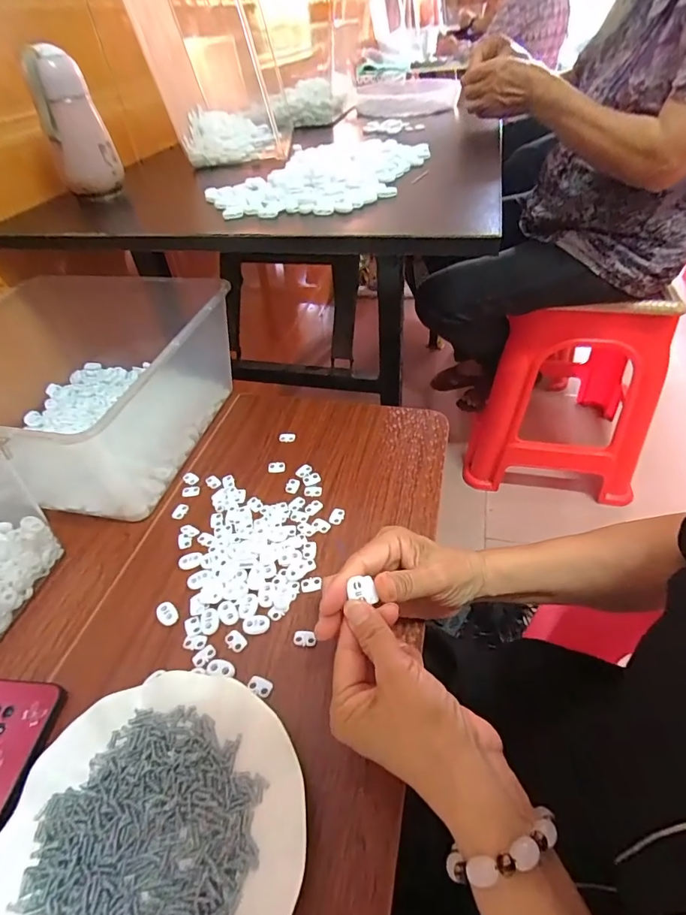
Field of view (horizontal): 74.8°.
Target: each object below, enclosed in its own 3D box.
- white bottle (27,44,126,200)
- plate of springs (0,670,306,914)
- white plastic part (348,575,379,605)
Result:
[{"bbox_3d":[-0.329,-0.408,0.554,0.069,0.143,0.053,-22,47,-17],"label":"white bottle"},{"bbox_3d":[-0.118,0.234,0.275,0.181,0.020,0.182,4,45,7],"label":"plate of springs"},{"bbox_3d":[0.013,0.089,0.304,0.018,0.007,0.015,-1,45,2],"label":"white plastic part"}]

